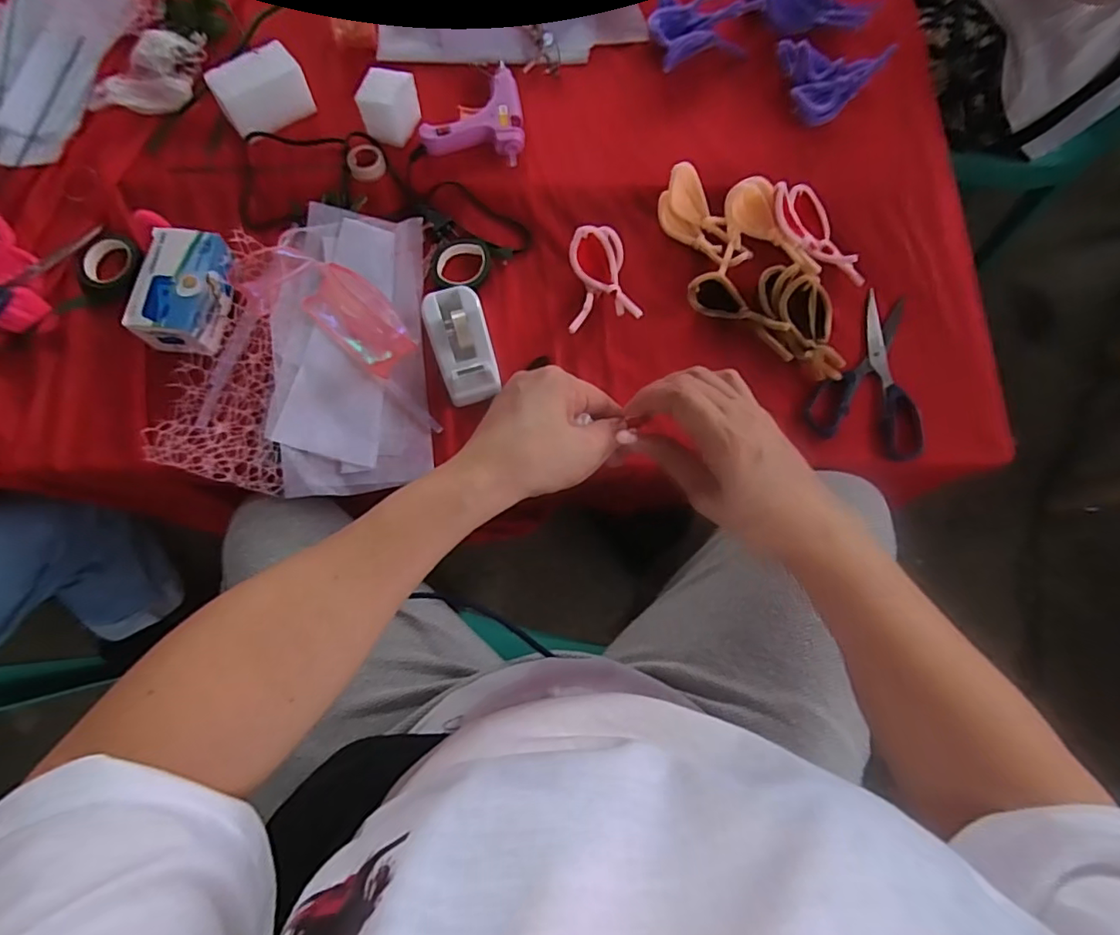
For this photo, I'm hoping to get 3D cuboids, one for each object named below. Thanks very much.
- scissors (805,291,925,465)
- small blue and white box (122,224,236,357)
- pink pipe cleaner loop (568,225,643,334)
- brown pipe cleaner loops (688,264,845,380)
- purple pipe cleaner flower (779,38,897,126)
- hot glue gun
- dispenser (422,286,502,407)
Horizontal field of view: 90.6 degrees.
[{"bbox_3d":[0.298,-0.093,0.530,0.109,0.017,0.163,14,75,2],"label":"scissors"},{"bbox_3d":[-0.352,-0.167,0.521,0.070,0.040,0.107,6,75,0],"label":"small blue and white box"},{"bbox_3d":[0.041,-0.186,0.547,0.064,0.027,0.104,-2,75,-2],"label":"pink pipe cleaner loop"},{"bbox_3d":[0.204,-0.155,0.531,0.154,0.036,0.103,30,76,7],"label":"brown pipe cleaner loops"},{"bbox_3d":[0.296,-0.430,0.604,0.101,0.044,0.093,-3,75,-2],"label":"purple pipe cleaner flower"},{"bbox_3d":[-0.089,-0.378,0.593,0.103,0.019,0.109,5,75,0],"label":"hot glue gun"},{"bbox_3d":[-0.089,-0.114,0.514,0.055,0.037,0.105,-16,76,-6],"label":"dispenser"}]

